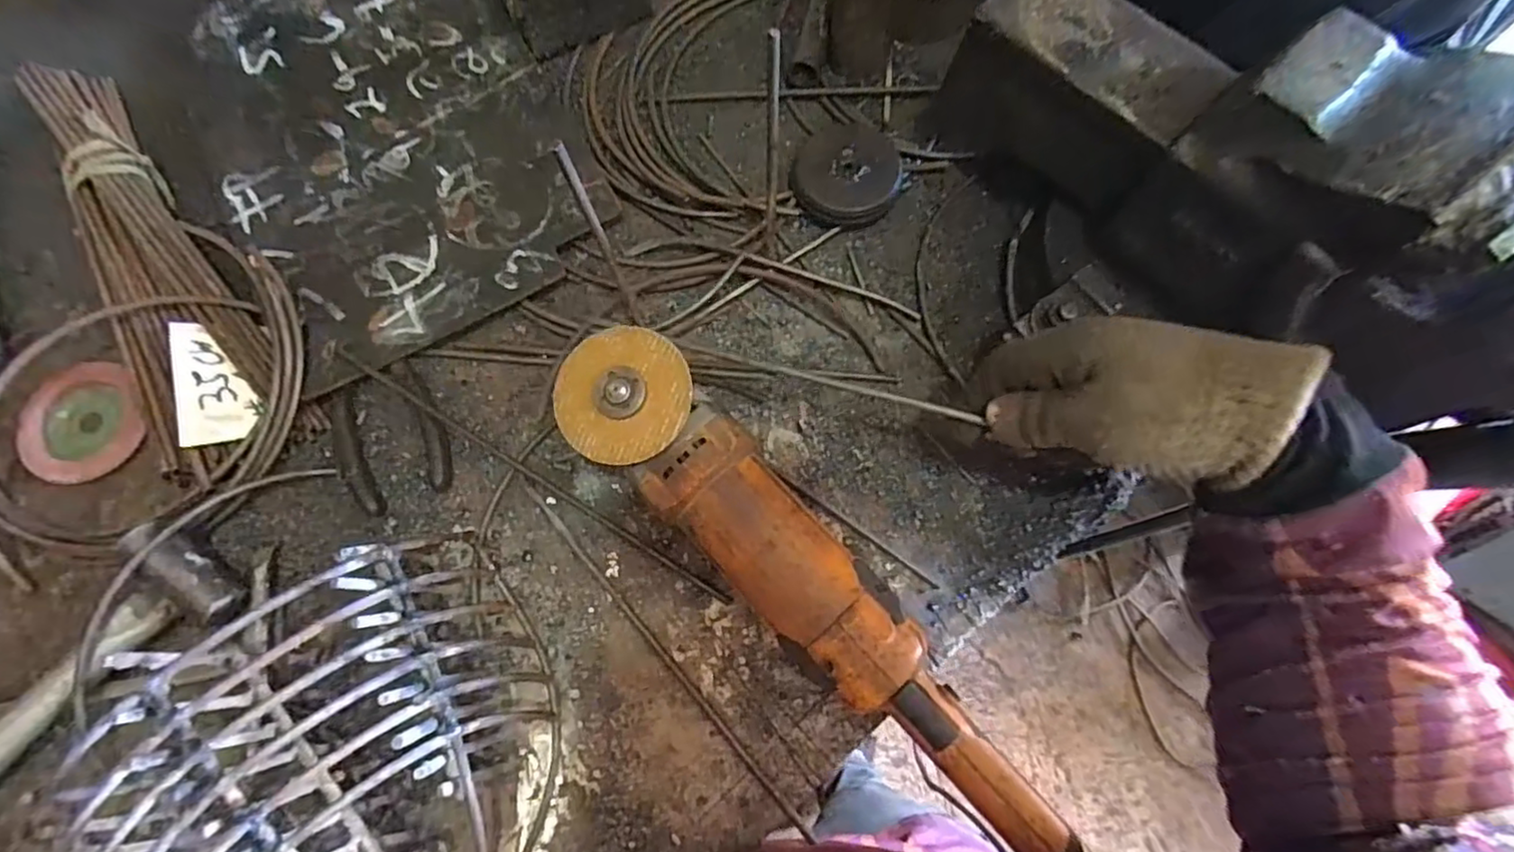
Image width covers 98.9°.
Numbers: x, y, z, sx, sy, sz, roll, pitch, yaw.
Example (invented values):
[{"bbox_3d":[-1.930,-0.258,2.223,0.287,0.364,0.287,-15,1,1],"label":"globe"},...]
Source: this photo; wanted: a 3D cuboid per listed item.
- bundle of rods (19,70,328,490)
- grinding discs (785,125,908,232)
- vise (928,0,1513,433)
[{"bbox_3d":[-0.431,-0.115,0.452,0.091,0.035,0.334,-34,77,-9],"label":"bundle of rods"},{"bbox_3d":[0.067,-0.184,0.477,0.078,0.020,0.074,0,74,0],"label":"grinding discs"},{"bbox_3d":[0.239,-0.126,0.353,0.307,0.211,0.155,34,77,9],"label":"vise"}]

